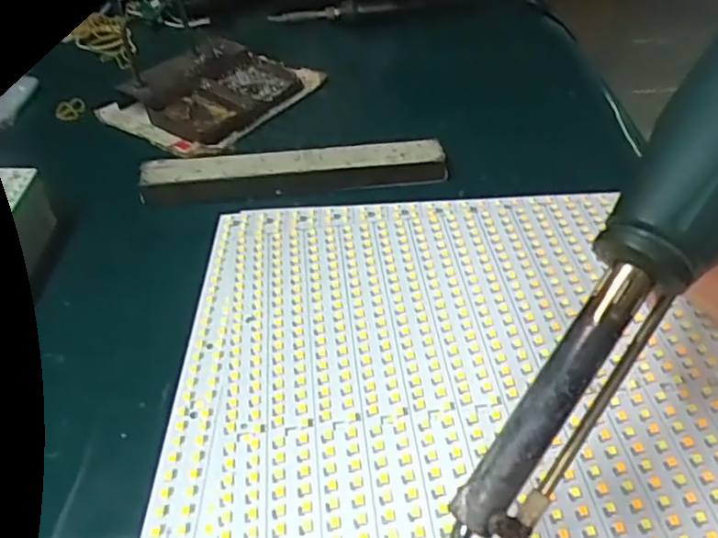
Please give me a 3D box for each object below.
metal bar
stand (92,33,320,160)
[{"bbox_3d":[-0.043,-0.067,0.410,0.200,0.016,0.028,-3,42,-1],"label":"metal bar"},{"bbox_3d":[-0.120,-0.147,0.499,0.117,0.031,0.142,24,49,28],"label":"stand"}]

